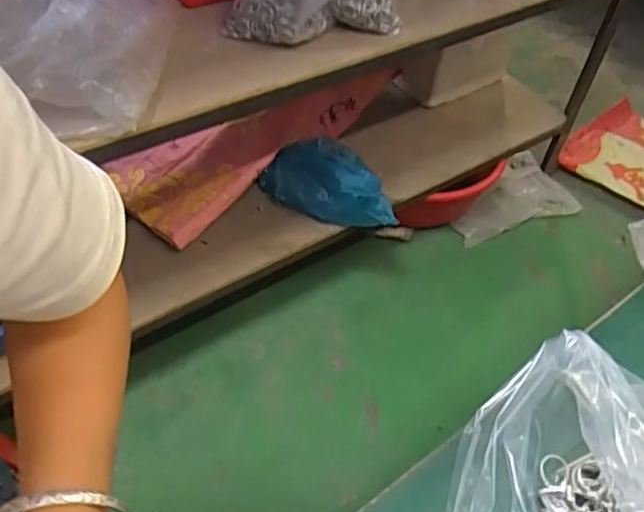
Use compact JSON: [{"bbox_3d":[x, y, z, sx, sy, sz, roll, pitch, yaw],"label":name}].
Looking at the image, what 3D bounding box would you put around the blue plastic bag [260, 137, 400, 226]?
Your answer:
[{"bbox_3d":[0.015,-0.151,1.236,0.299,0.135,0.121,28,53,19],"label":"blue plastic bag"}]

